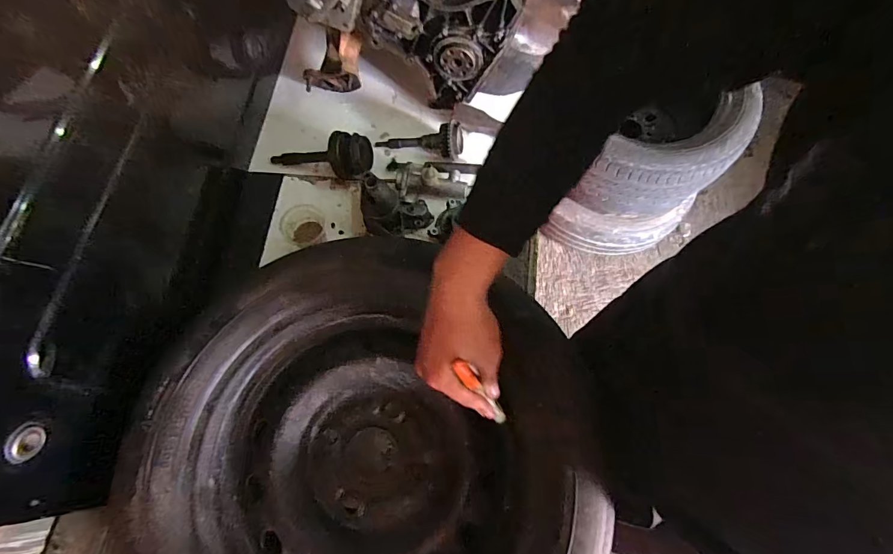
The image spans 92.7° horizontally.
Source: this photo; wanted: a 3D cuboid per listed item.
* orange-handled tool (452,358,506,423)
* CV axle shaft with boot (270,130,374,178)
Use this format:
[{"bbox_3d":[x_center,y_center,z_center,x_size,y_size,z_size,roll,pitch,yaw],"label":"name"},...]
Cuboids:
[{"bbox_3d":[0.038,0.121,0.434,0.011,0.134,0.014,25,68,39],"label":"orange-handled tool"},{"bbox_3d":[-0.225,-0.228,0.787,0.200,0.065,0.072,2,66,23],"label":"CV axle shaft with boot"}]

